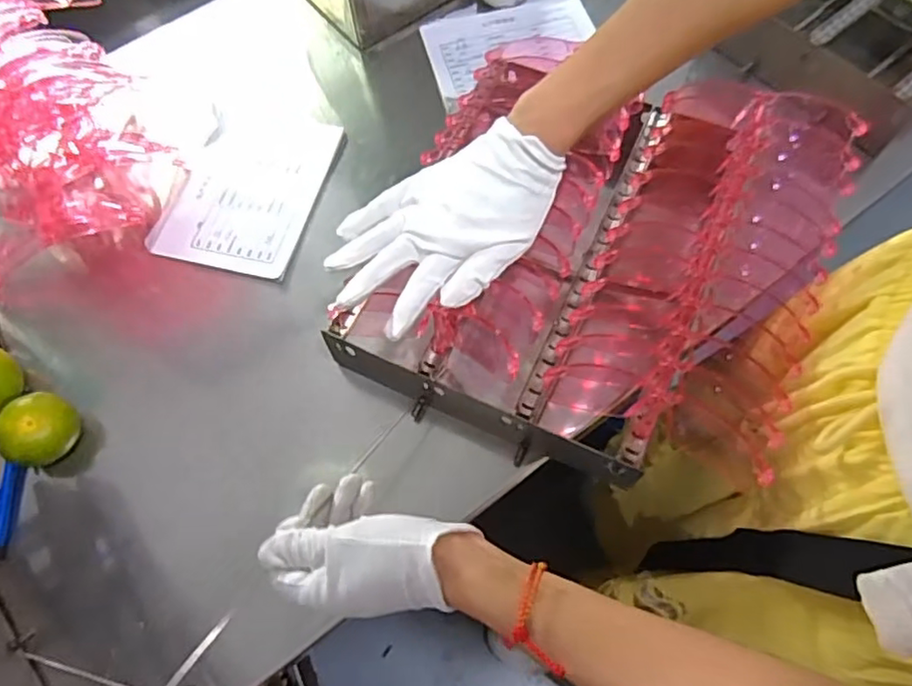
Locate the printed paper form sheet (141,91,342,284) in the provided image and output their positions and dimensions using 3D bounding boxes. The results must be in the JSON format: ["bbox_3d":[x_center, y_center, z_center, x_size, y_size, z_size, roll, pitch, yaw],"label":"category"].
[{"bbox_3d":[-0.199,-0.155,0.602,0.141,0.011,0.188,12,67,7],"label":"printed paper form sheet"}]

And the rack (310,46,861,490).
[{"bbox_3d":[0.108,-0.071,0.487,0.305,0.102,0.313,21,69,11],"label":"rack"}]

